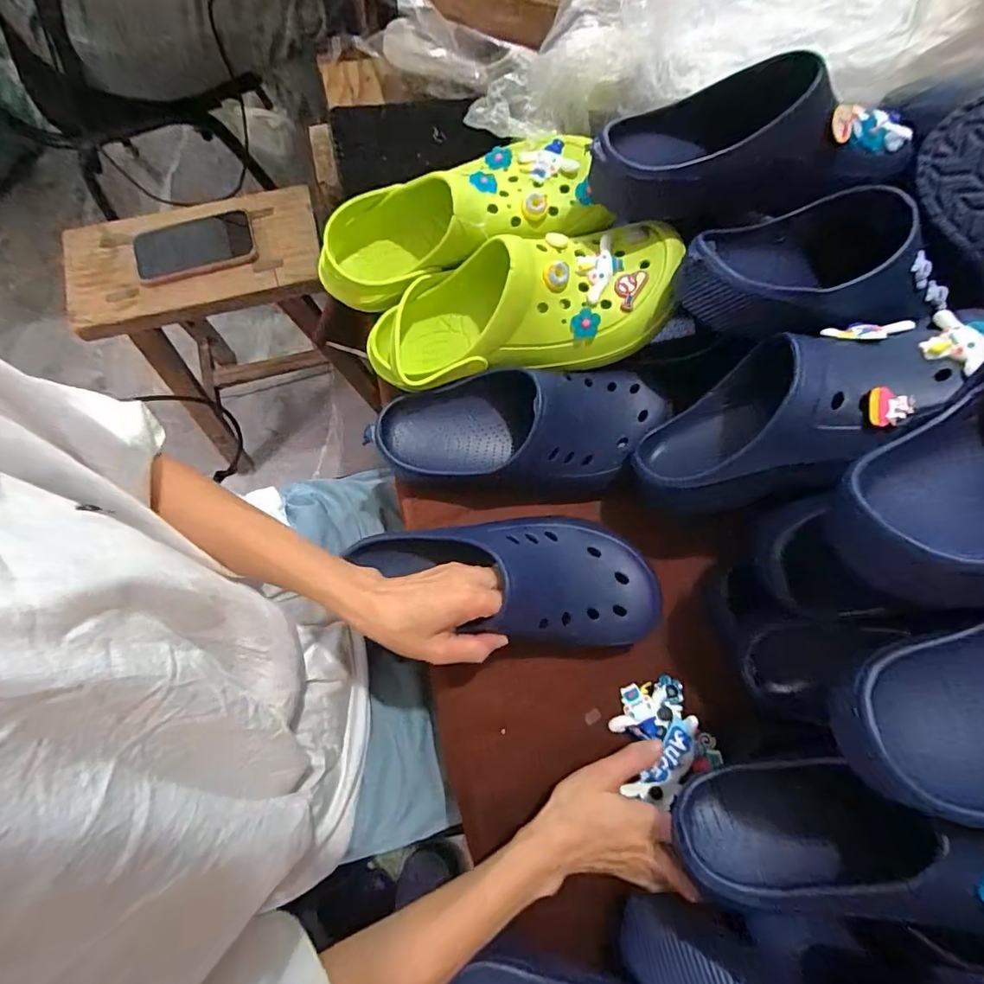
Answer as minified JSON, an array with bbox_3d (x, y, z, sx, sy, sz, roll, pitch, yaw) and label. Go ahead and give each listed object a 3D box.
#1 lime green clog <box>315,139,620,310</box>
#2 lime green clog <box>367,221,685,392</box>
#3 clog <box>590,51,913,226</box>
[{"bbox_3d":[-0.039,-0.257,0.470,0.271,0.088,0.121,-9,76,19],"label":"lime green clog"},{"bbox_3d":[0.019,-0.167,0.450,0.287,0.090,0.116,-8,76,16],"label":"lime green clog"},{"bbox_3d":[0.204,-0.269,0.397,0.244,0.094,0.090,2,77,1],"label":"clog"}]

